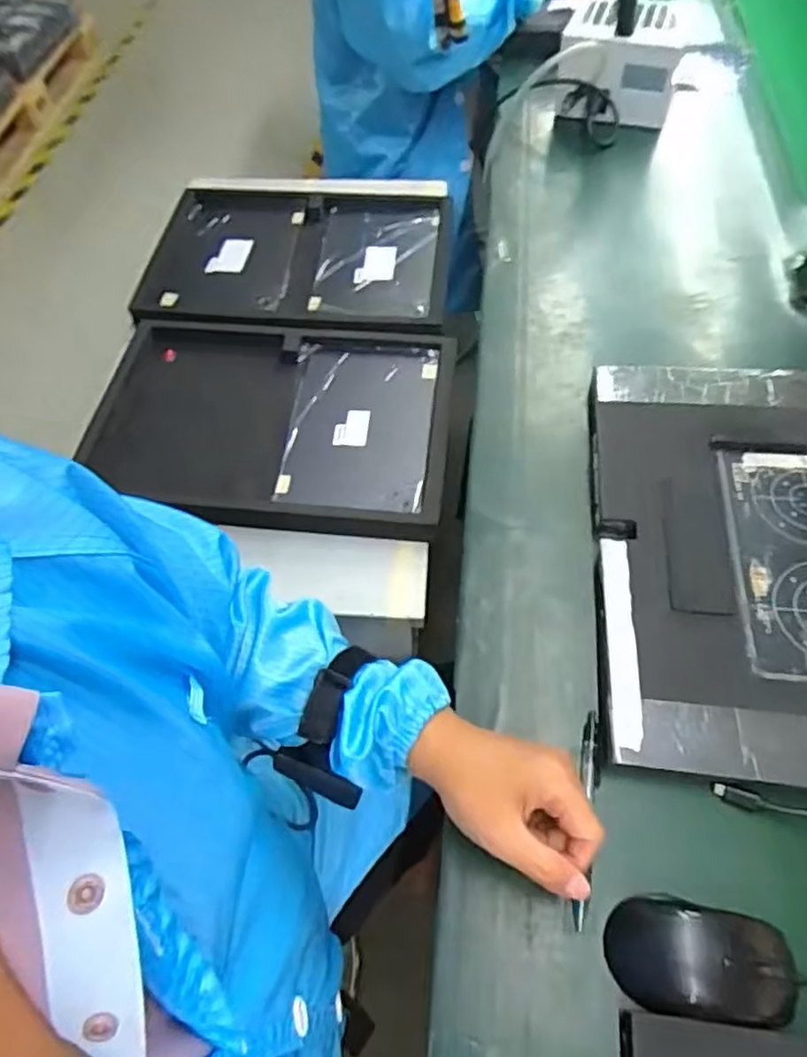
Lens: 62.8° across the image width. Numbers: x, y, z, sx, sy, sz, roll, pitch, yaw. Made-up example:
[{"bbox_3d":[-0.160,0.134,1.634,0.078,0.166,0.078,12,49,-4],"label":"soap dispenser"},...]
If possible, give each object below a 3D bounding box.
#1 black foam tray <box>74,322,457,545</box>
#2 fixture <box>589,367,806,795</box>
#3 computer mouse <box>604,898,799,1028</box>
[{"bbox_3d":[-0.153,-0.131,0.807,0.415,0.043,0.293,3,59,4],"label":"black foam tray"},{"bbox_3d":[0.298,0.017,0.561,0.264,0.038,0.404,4,59,5],"label":"fixture"},{"bbox_3d":[0.186,0.271,0.413,0.107,0.029,0.059,4,59,5],"label":"computer mouse"}]

